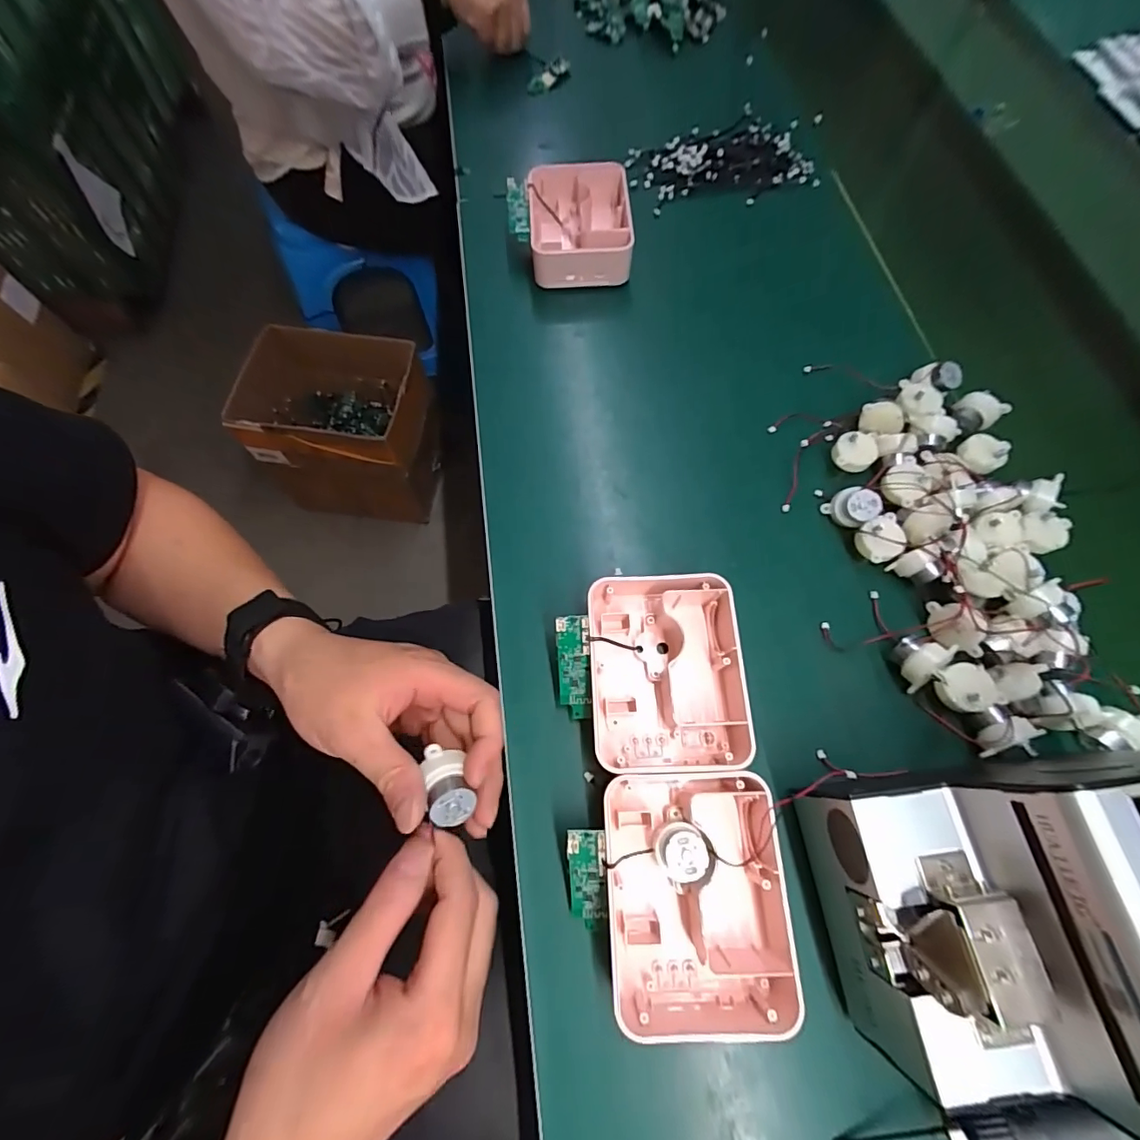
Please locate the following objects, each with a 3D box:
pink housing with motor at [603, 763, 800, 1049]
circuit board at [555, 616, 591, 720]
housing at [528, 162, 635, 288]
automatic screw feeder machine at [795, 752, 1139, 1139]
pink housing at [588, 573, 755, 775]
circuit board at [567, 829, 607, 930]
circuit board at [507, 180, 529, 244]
[{"bbox_3d":[0.076,0.190,0.291,0.104,0.043,0.128,-1,68,-3],"label":"pink housing with motor"},{"bbox_3d":[0.002,0.067,0.334,0.022,0.005,0.070,-1,94,8],"label":"circuit board"},{"bbox_3d":[0.010,-0.357,0.511,0.102,0.046,0.133,-3,68,-4],"label":"housing"},{"bbox_3d":[0.234,0.168,0.241,0.170,0.150,0.121,-6,69,-5],"label":"automatic screw feeder machine"},{"bbox_3d":[0.068,0.069,0.340,0.104,0.045,0.129,-2,68,-4],"label":"pink housing"},{"bbox_3d":[0.011,0.186,0.293,0.022,0.009,0.068,-3,104,-1],"label":"circuit board"},{"bbox_3d":[-0.052,-0.368,0.501,0.022,0.013,0.059,-6,92,-2],"label":"circuit board"}]

